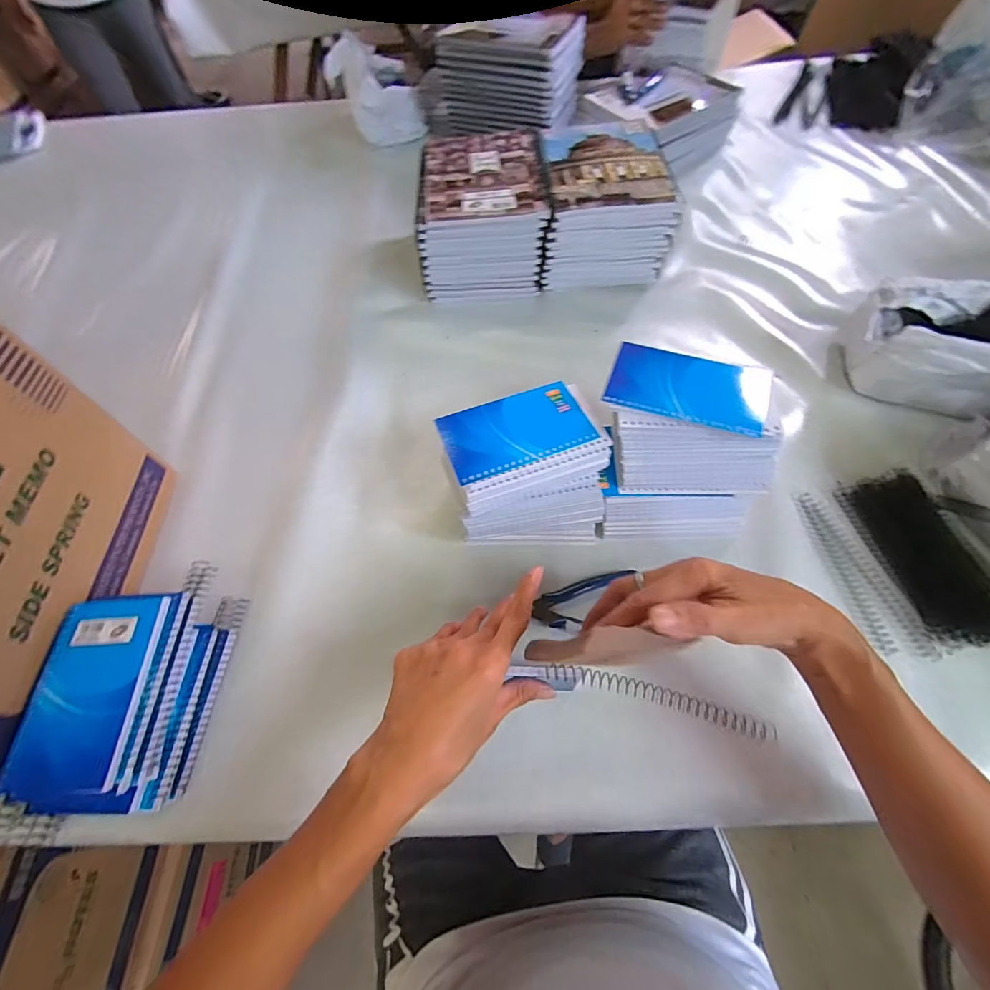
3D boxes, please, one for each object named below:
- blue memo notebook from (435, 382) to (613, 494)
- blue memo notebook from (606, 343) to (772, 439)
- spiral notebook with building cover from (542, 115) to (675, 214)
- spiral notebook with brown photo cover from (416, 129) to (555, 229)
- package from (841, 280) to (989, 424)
[{"bbox_3d":[0.023,-0.058,0.399,0.134,0.008,0.088,-18,61,-7],"label":"blue memo notebook"},{"bbox_3d":[0.167,-0.094,0.386,0.128,0.005,0.076,17,62,13],"label":"blue memo notebook"},{"bbox_3d":[0.142,-0.424,0.567,0.147,0.011,0.182,-4,60,1],"label":"spiral notebook with building cover"},{"bbox_3d":[-0.016,-0.413,0.576,0.161,0.018,0.191,-3,60,1],"label":"spiral notebook with brown photo cover"},{"bbox_3d":[0.483,-0.145,0.456,0.192,0.113,0.111,11,61,9],"label":"package"}]

